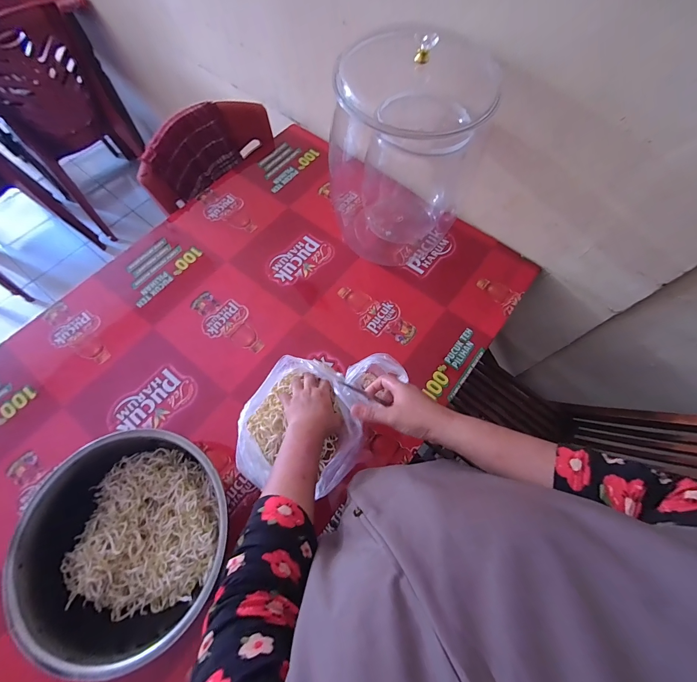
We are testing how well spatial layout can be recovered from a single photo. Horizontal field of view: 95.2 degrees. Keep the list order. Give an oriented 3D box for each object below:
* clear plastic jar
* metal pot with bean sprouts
[{"bbox_3d":[0.123,-0.366,0.664,0.244,0.331,0.275,29,70,10],"label":"clear plastic jar"},{"bbox_3d":[-0.333,0.303,0.498,0.279,0.115,0.297,1,68,-1],"label":"metal pot with bean sprouts"}]

